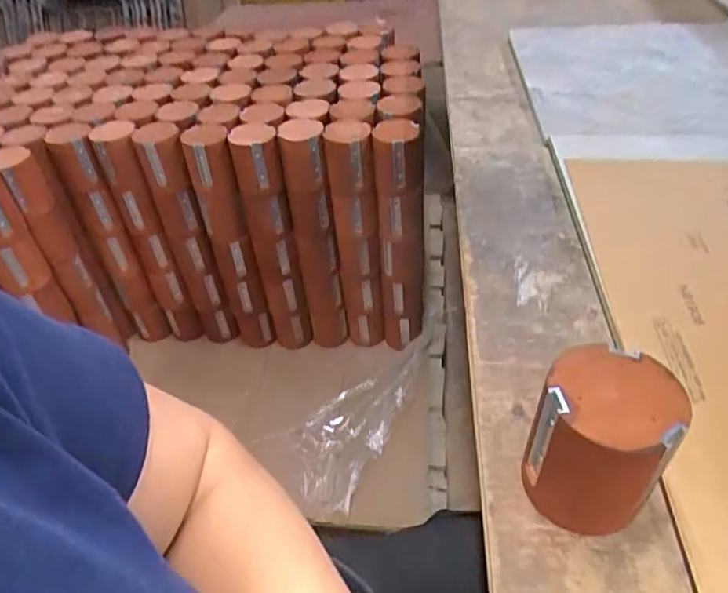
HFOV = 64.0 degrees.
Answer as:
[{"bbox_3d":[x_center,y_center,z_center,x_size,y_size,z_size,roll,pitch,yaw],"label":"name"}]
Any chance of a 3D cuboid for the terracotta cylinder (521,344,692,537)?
[{"bbox_3d":[0.146,0.090,0.360,0.072,0.097,0.074,-3,43,3],"label":"terracotta cylinder"}]

